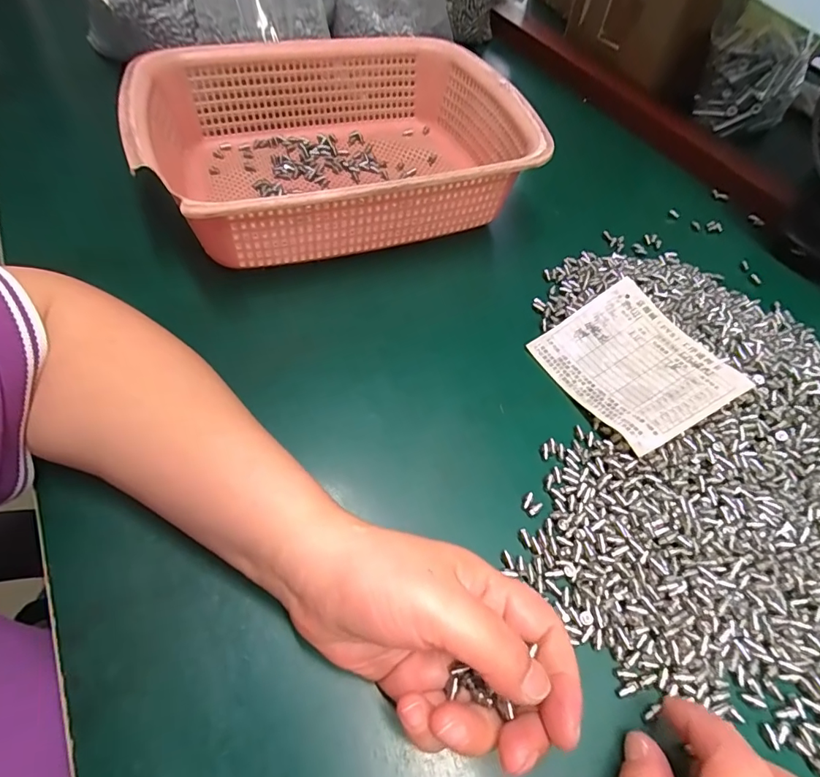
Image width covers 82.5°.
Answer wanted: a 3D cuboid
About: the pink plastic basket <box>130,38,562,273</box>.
[{"bbox_3d":[-0.062,-0.200,0.395,0.283,0.084,0.236,-14,59,-13],"label":"pink plastic basket"}]

